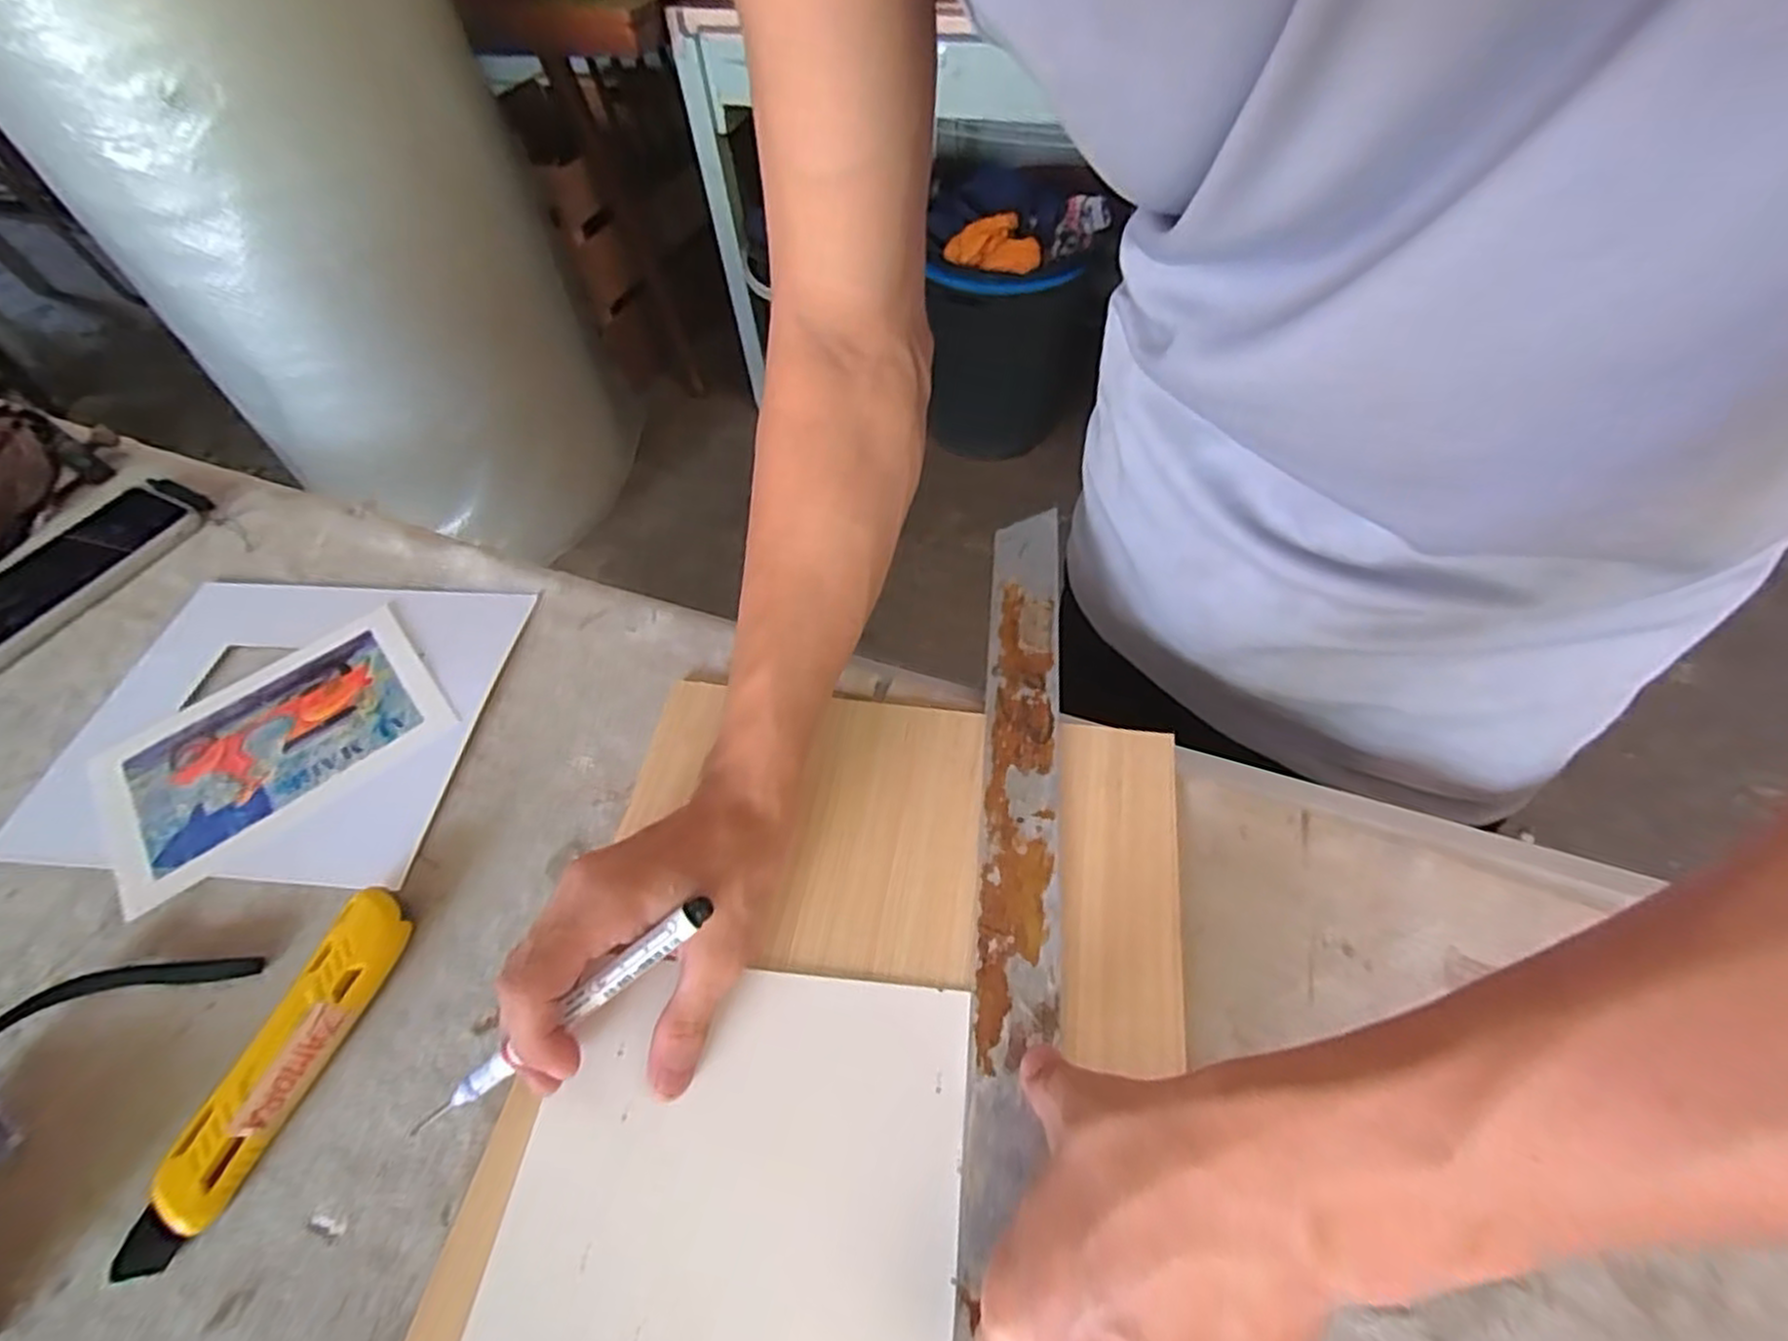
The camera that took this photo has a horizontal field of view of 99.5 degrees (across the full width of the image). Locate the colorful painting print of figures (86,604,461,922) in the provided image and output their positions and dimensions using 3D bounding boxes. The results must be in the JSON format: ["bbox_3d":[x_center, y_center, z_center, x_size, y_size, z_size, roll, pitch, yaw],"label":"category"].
[{"bbox_3d":[-0.344,0.038,0.419,0.166,0.006,0.117,-37,60,-20],"label":"colorful painting print of figures"}]

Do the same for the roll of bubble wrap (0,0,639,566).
[{"bbox_3d":[-0.853,-0.656,1.265,0.579,0.985,0.492,-24,55,-15],"label":"roll of bubble wrap"}]

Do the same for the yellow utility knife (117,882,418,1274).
[{"bbox_3d":[-0.257,0.165,0.314,0.029,0.018,0.144,15,57,15],"label":"yellow utility knife"}]

